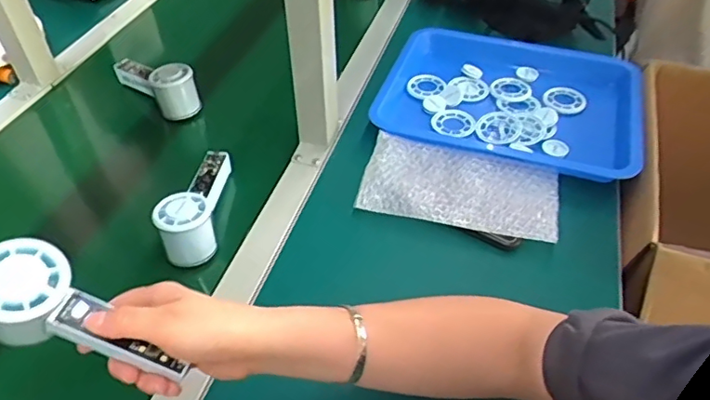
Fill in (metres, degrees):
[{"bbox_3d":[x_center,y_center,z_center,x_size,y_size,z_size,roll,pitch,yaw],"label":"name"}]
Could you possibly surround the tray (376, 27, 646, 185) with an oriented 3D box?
[{"bbox_3d":[0.216,-0.144,0.780,0.345,0.044,0.281,12,46,11],"label":"tray"}]

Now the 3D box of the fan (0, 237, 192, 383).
[{"bbox_3d":[-0.194,0.089,0.384,0.144,0.053,0.061,37,47,-11],"label":"fan"}]

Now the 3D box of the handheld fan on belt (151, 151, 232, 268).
[{"bbox_3d":[-0.173,-0.002,0.615,0.052,0.060,0.147,2,45,2],"label":"handheld fan on belt"}]

